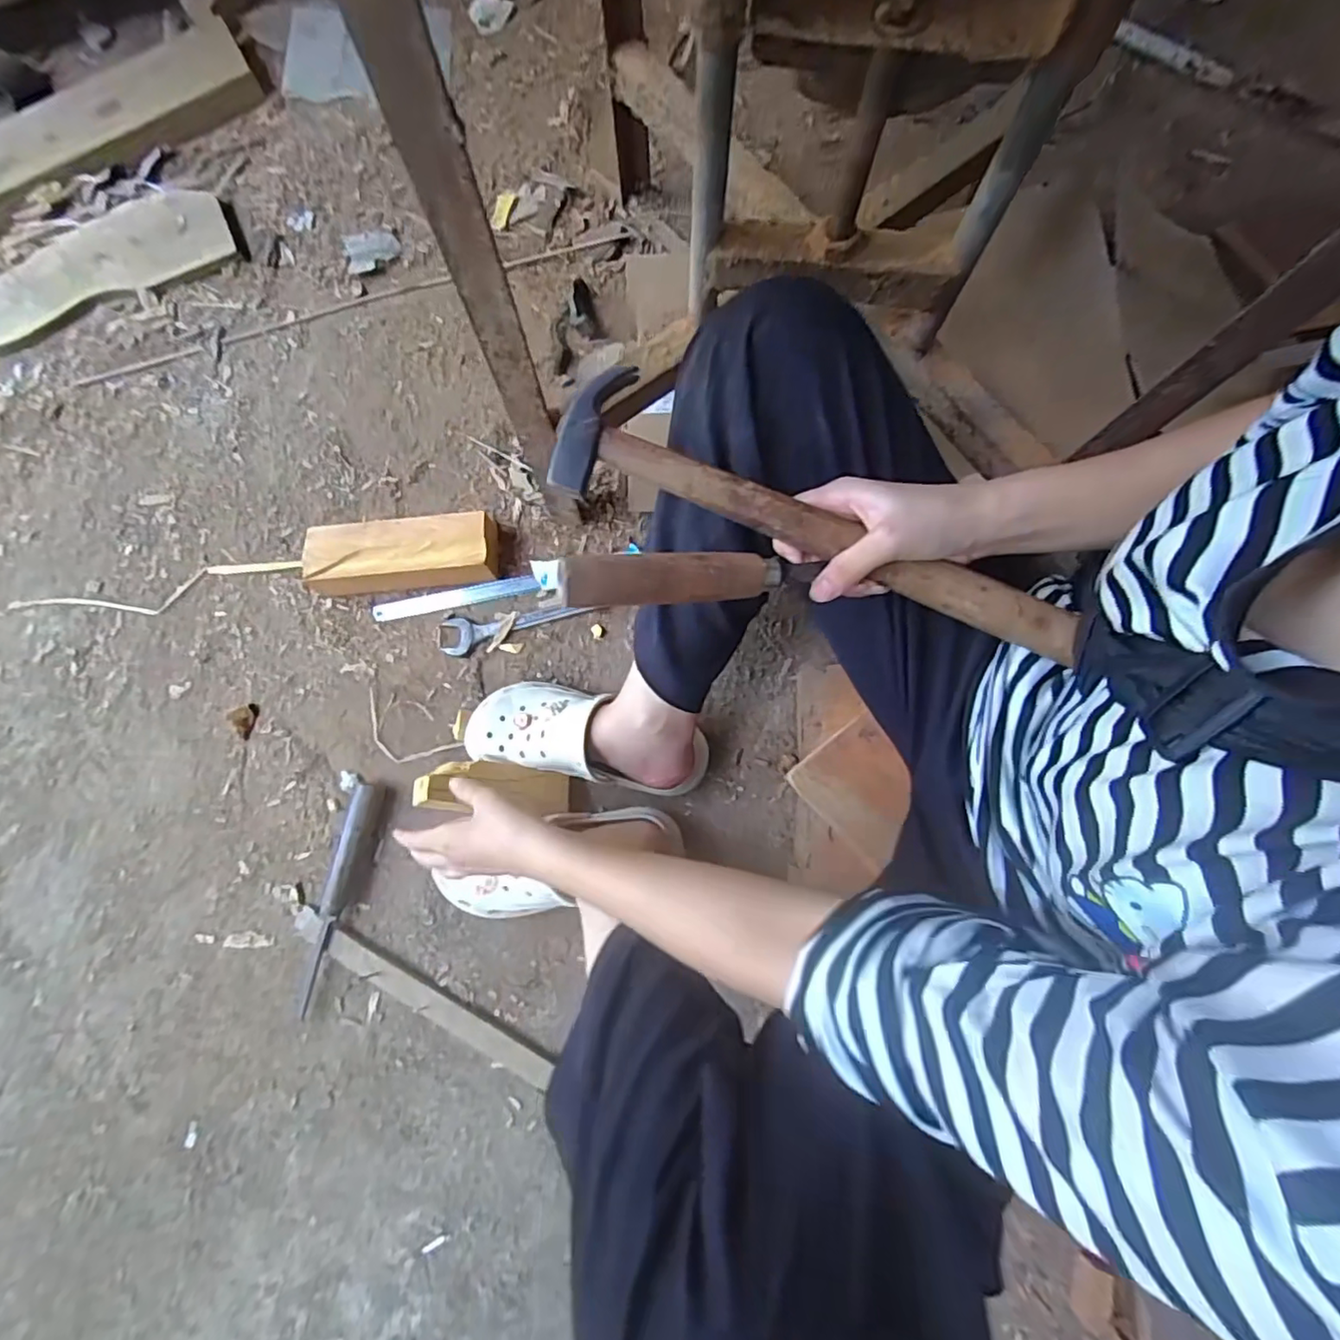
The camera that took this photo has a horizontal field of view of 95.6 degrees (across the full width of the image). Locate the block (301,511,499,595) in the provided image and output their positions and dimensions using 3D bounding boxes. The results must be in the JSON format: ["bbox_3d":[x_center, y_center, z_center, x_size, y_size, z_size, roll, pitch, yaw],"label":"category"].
[{"bbox_3d":[-0.311,-0.136,0.715,0.223,0.049,0.082,-7,77,1],"label":"block"}]

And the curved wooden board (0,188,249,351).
[{"bbox_3d":[-0.806,-0.532,0.819,0.437,0.029,0.136,-28,78,-6],"label":"curved wooden board"}]

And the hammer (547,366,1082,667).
[{"bbox_3d":[0.096,-0.091,0.392,0.350,0.024,0.078,23,78,-1],"label":"hammer"}]

